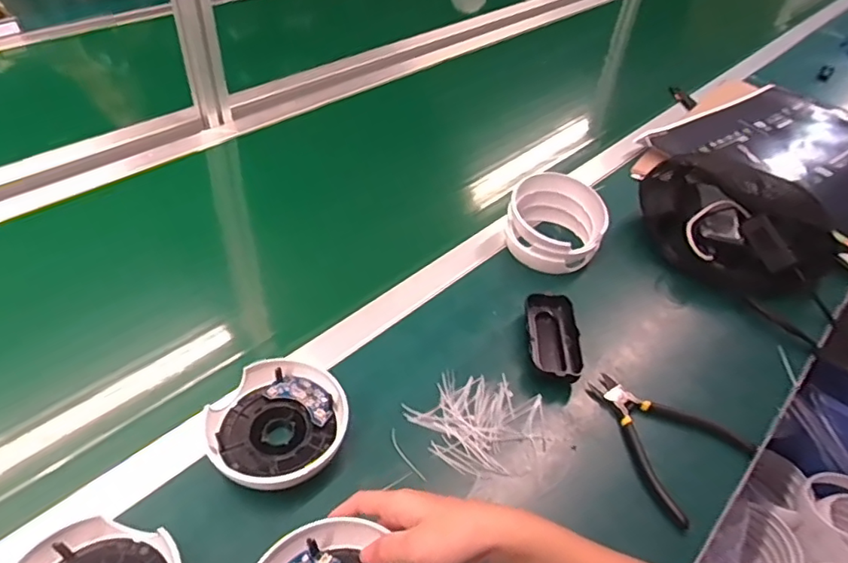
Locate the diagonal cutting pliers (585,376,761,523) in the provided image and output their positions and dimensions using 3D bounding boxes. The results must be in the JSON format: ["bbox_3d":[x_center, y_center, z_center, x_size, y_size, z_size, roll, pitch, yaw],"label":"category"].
[{"bbox_3d":[0.216,0.139,0.526,0.120,0.012,0.137,-27,53,-30],"label":"diagonal cutting pliers"}]

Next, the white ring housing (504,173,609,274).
[{"bbox_3d":[0.162,-0.070,0.692,0.114,0.066,0.105,18,45,13],"label":"white ring housing"}]

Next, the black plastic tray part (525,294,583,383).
[{"bbox_3d":[0.136,0.061,0.589,0.051,0.022,0.109,4,44,-3],"label":"black plastic tray part"}]

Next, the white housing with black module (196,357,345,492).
[{"bbox_3d":[-0.122,0.127,0.482,0.107,0.040,0.117,3,44,-3],"label":"white housing with black module"}]

